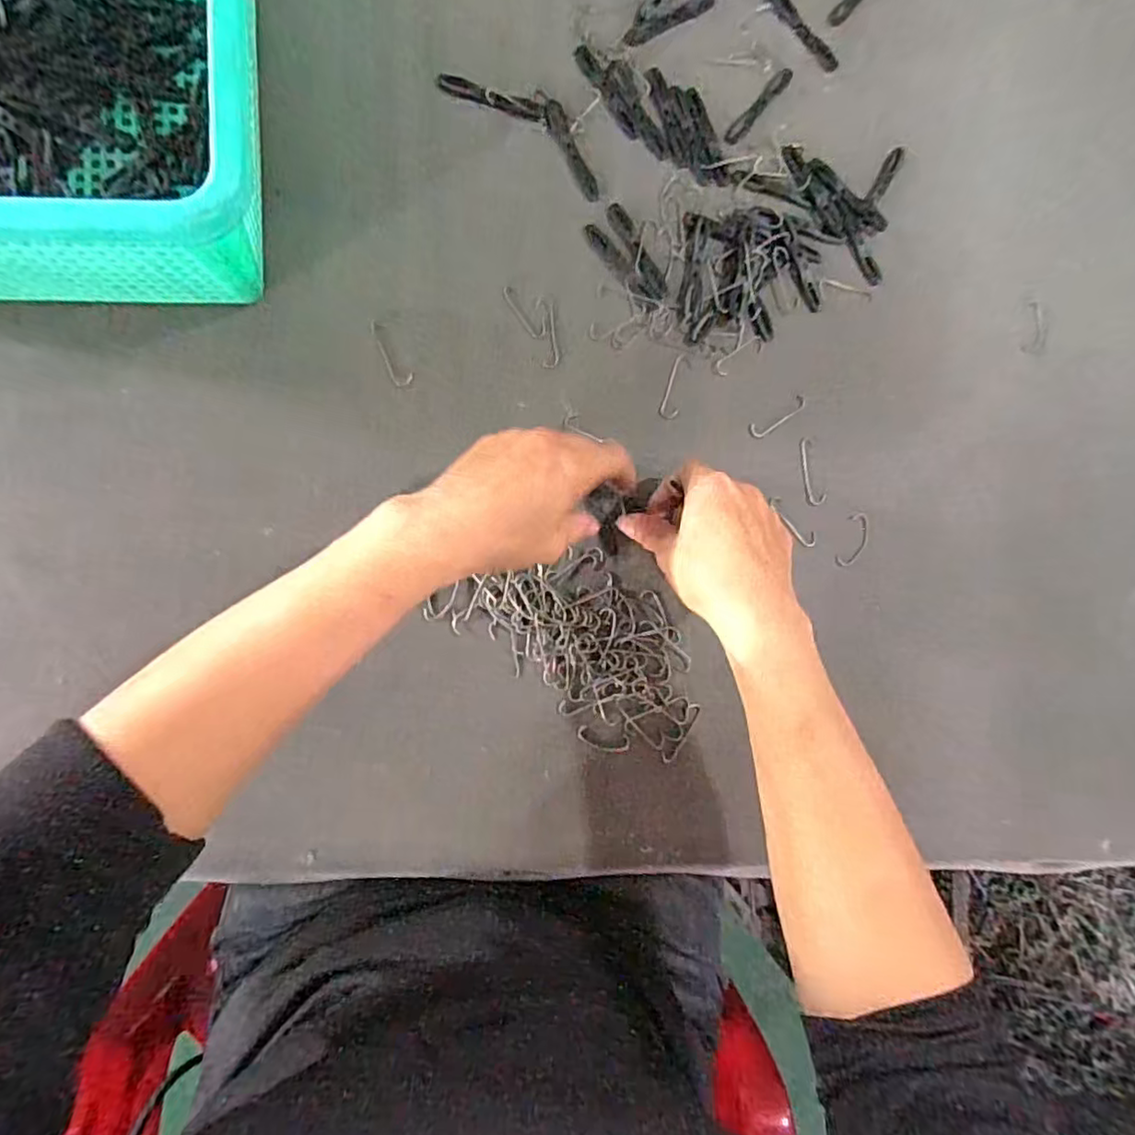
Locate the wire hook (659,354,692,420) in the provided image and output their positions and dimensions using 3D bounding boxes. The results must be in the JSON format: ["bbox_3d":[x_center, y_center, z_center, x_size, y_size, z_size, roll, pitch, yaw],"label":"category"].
[{"bbox_3d":[0.071,-0.117,0.404,0.012,0.004,0.044,17,84,-6],"label":"wire hook"}]

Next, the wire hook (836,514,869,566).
[{"bbox_3d":[0.191,-0.018,0.412,0.018,0.004,0.037,19,84,-6],"label":"wire hook"}]

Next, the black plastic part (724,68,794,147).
[{"bbox_3d":[0.130,-0.315,0.425,0.012,0.004,0.070,40,82,-4],"label":"black plastic part"}]

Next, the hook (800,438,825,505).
[{"bbox_3d":[0.161,-0.063,0.411,0.013,0.004,0.045,-13,88,-9],"label":"hook"}]

